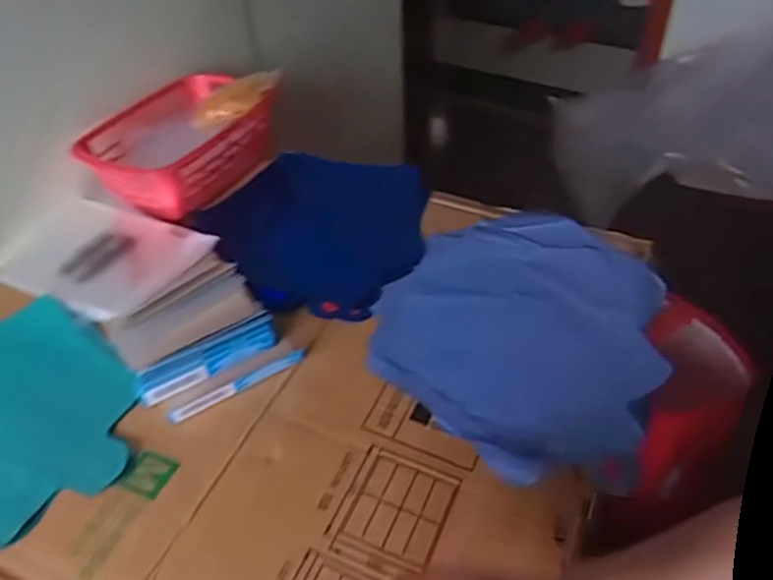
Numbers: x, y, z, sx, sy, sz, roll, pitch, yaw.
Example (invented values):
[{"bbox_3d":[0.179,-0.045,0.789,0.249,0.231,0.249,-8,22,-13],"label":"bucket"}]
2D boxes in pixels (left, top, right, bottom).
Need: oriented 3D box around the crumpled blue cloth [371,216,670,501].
[{"bbox_3d":[0.123,0.026,0.589,0.237,0.017,0.289,19,48,20],"label":"crumpled blue cloth"}]

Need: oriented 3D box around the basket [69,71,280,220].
[{"bbox_3d":[-0.230,-0.173,0.743,0.158,0.068,0.227,28,52,27],"label":"basket"}]

